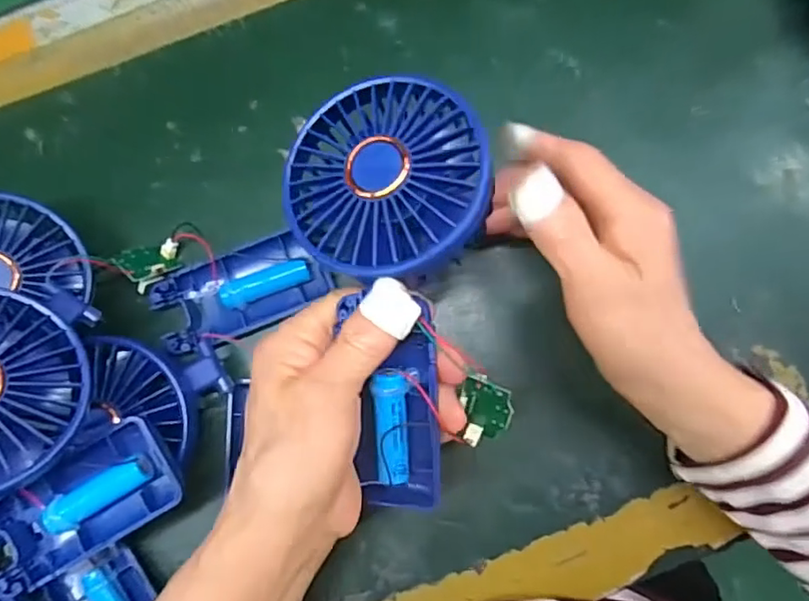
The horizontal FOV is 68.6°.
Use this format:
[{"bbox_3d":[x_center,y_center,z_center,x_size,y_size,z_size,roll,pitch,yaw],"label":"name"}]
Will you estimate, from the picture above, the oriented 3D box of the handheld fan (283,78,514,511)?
[{"bbox_3d":[-0.002,-0.001,0.245,0.079,0.040,0.176,-6,97,1],"label":"handheld fan"}]

